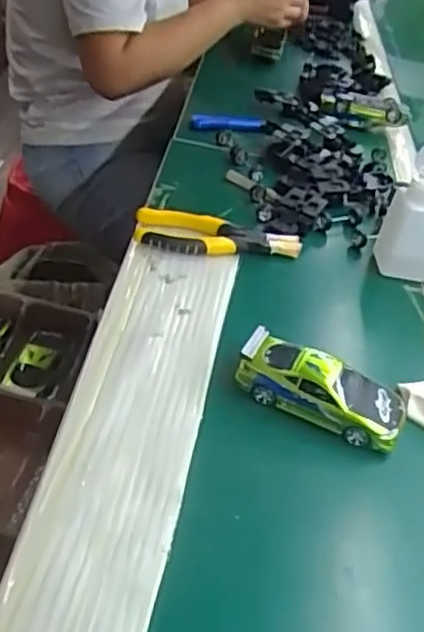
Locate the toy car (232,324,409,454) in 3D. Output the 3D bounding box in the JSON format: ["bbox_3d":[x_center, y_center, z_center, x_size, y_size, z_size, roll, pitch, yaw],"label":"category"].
[{"bbox_3d":[0.085,0.054,0.533,0.130,0.040,0.048,22,39,13],"label":"toy car"}]

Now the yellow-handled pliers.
[{"bbox_3d":[0.007,-0.080,0.696,0.166,0.018,0.052,6,38,-2],"label":"yellow-handled pliers"}]

